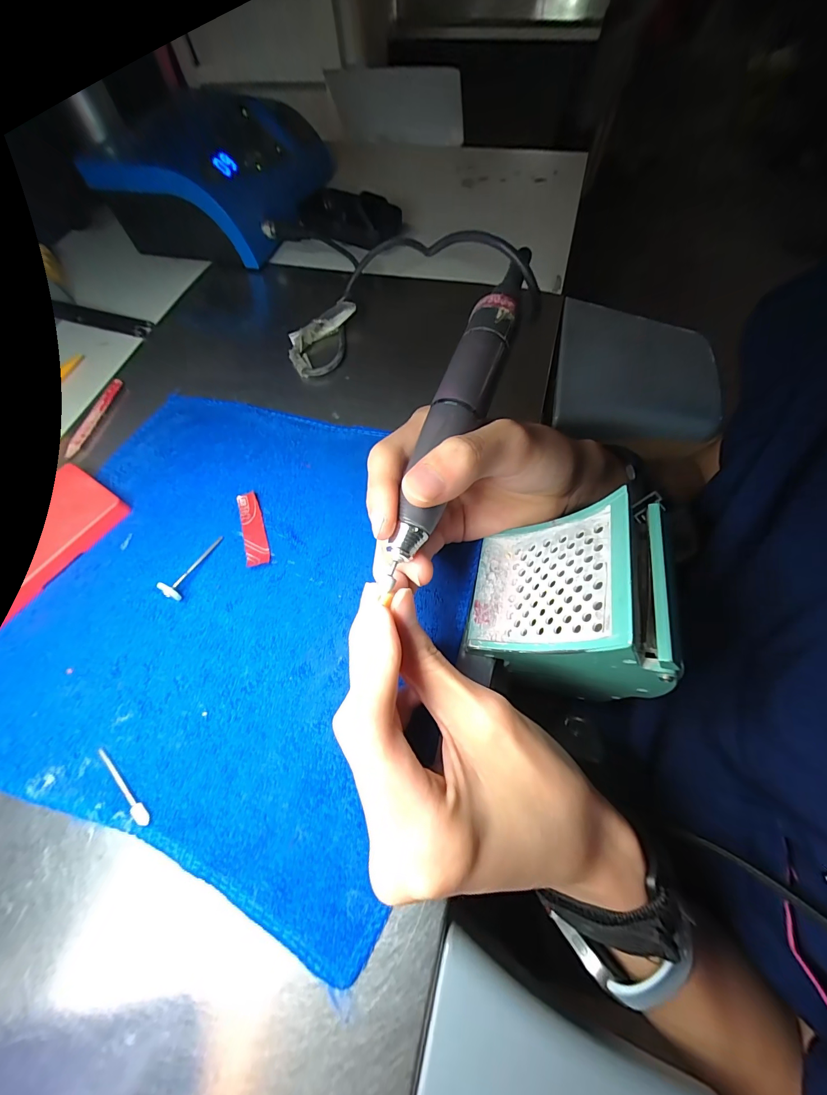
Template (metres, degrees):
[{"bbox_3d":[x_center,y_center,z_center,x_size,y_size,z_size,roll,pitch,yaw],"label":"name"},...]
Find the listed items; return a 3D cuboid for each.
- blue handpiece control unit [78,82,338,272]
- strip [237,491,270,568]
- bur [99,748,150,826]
[{"bbox_3d":[-0.197,-0.398,0.404,0.159,0.084,0.200,12,65,9],"label":"blue handpiece control unit"},{"bbox_3d":[-0.105,-0.013,0.250,0.015,0.004,0.055,-17,64,-5],"label":"strip"},{"bbox_3d":[-0.144,0.118,0.188,0.047,0.004,0.005,36,71,18],"label":"bur"}]

